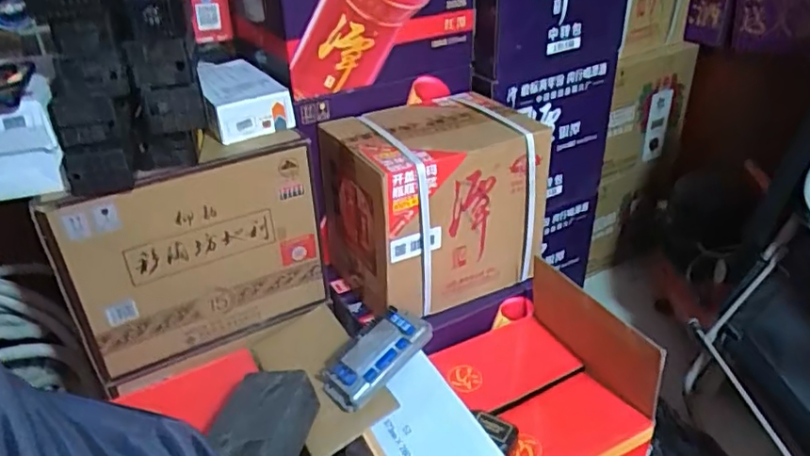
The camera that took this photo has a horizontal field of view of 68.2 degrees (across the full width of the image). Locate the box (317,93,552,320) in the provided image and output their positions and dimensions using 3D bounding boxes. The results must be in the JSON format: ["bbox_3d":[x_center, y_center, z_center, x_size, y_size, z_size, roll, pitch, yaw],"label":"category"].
[{"bbox_3d":[0.049,-0.041,1.030,0.307,0.287,0.221,-22,37,-28],"label":"box"}]

